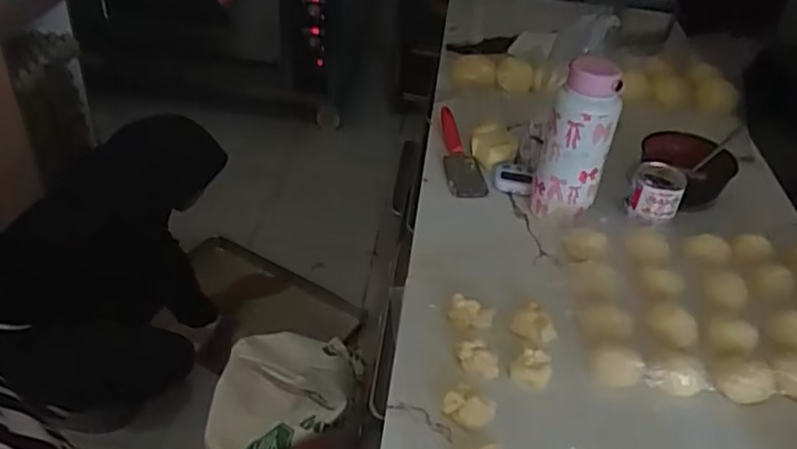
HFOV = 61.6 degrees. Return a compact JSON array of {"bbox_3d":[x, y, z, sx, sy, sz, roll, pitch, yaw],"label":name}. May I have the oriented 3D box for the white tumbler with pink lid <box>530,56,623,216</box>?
[{"bbox_3d":[0.243,-0.107,0.912,0.087,0.219,0.070,13,36,11],"label":"white tumbler with pink lid"}]

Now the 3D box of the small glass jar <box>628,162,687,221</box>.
[{"bbox_3d":[0.379,-0.048,0.989,0.073,0.066,0.072,19,37,18],"label":"small glass jar"}]

